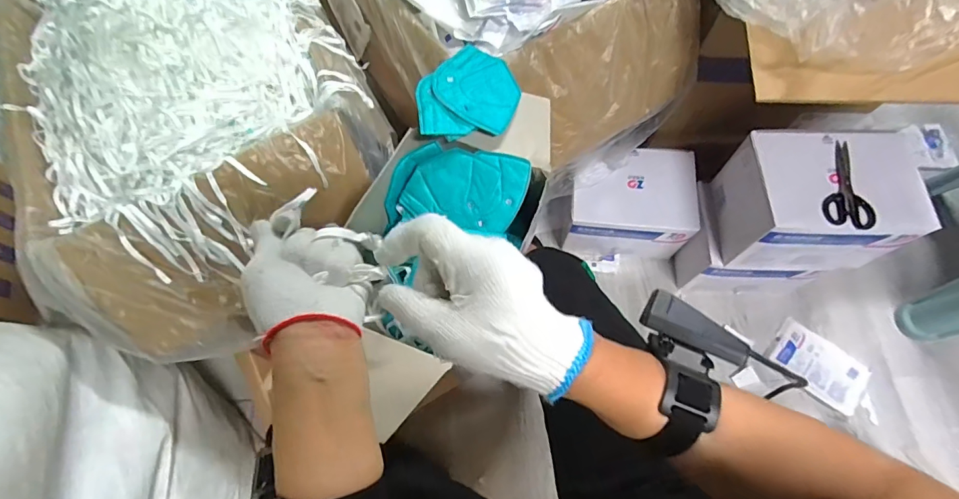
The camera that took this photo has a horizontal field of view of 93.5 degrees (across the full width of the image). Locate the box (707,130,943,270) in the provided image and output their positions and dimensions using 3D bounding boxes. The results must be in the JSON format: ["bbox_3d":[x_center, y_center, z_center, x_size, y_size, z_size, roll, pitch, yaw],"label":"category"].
[{"bbox_3d":[0.620,-0.087,0.858,0.266,0.196,0.205,0,68,2],"label":"box"}]

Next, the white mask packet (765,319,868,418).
[{"bbox_3d":[0.774,0.265,1.030,0.191,0.024,0.134,37,69,10],"label":"white mask packet"}]

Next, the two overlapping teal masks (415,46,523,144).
[{"bbox_3d":[-0.017,-0.212,0.598,0.130,0.019,0.131,-8,68,-1],"label":"two overlapping teal masks"}]

